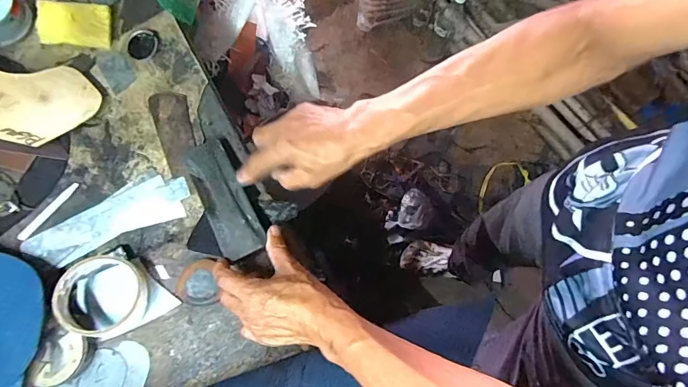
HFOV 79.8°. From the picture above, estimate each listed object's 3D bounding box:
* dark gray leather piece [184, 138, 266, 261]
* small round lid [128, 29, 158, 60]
[{"bbox_3d":[-0.139,0.004,0.482,0.052,0.013,0.151,-27,70,-7],"label":"dark gray leather piece"},{"bbox_3d":[-0.265,-0.196,0.541,0.040,0.008,0.038,0,79,-2],"label":"small round lid"}]

